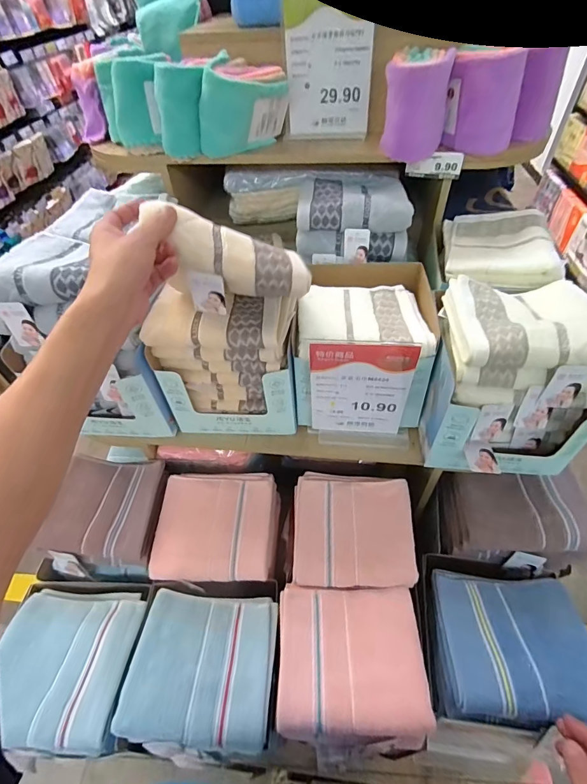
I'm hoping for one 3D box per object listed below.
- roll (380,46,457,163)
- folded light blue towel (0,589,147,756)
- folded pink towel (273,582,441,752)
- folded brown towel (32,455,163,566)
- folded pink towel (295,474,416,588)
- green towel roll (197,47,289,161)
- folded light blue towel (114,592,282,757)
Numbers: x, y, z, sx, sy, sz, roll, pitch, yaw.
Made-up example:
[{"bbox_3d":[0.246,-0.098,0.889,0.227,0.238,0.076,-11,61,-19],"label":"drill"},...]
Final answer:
[{"bbox_3d":[0.196,-0.457,0.622,0.096,0.129,0.094,10,50,12],"label":"roll"},{"bbox_3d":[-0.327,0.374,0.540,0.197,0.046,0.179,1,49,4],"label":"folded light blue towel"},{"bbox_3d":[0.073,0.343,0.502,0.184,0.044,0.165,0,49,4],"label":"folded pink towel"},{"bbox_3d":[-0.312,0.192,0.648,0.172,0.059,0.167,2,49,5],"label":"folded brown towel"},{"bbox_3d":[0.093,0.208,0.605,0.183,0.024,0.172,0,49,3],"label":"folded pink towel"},{"bbox_3d":[-0.086,-0.470,0.645,0.151,0.120,0.092,-1,49,2],"label":"green towel roll"},{"bbox_3d":[-0.118,0.354,0.508,0.180,0.050,0.164,1,49,4],"label":"folded light blue towel"}]

